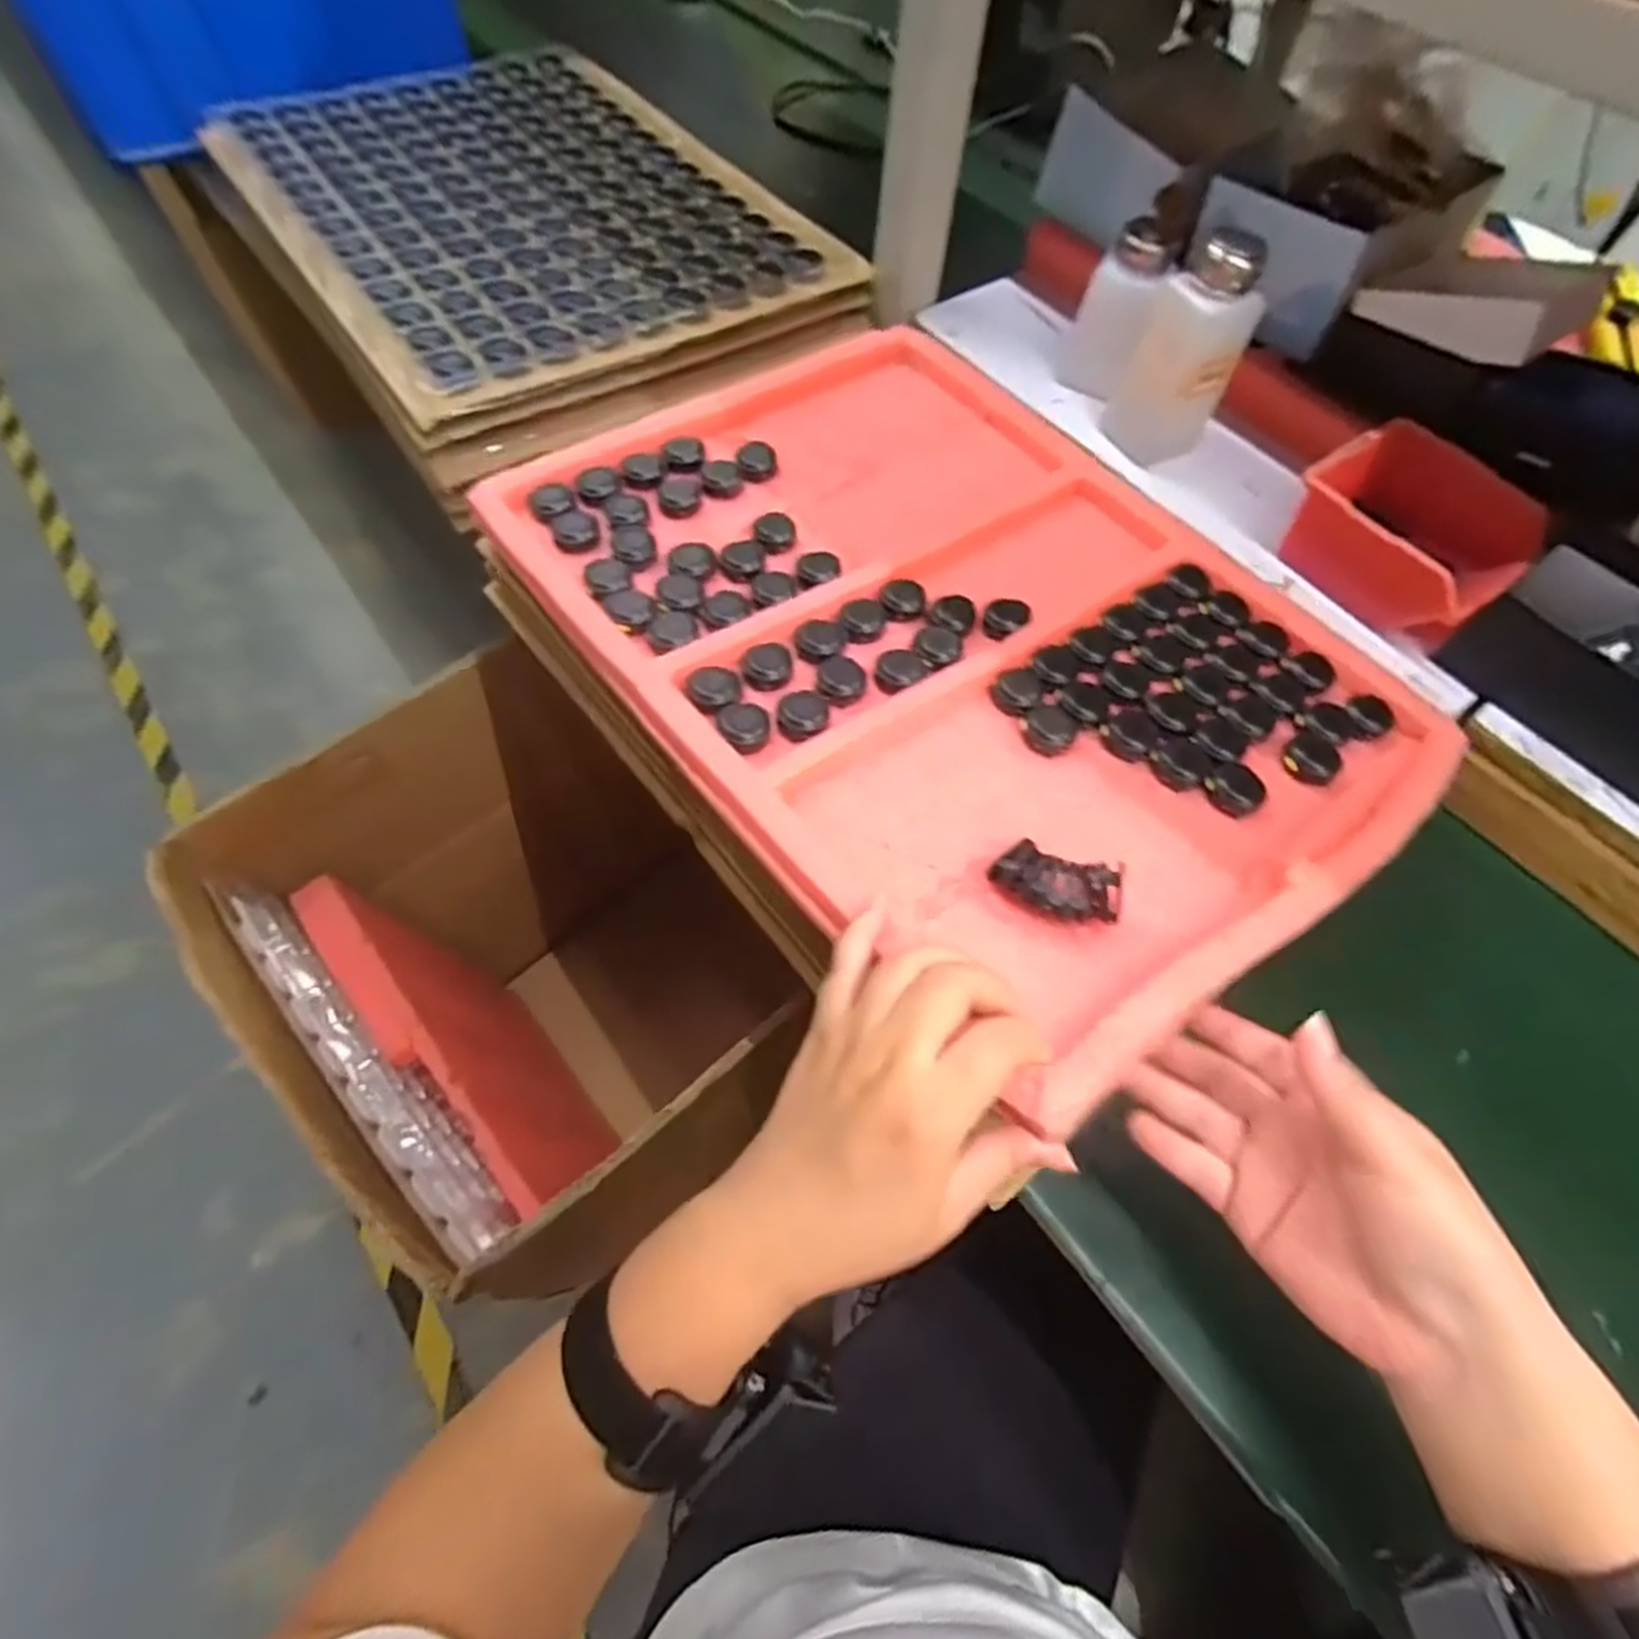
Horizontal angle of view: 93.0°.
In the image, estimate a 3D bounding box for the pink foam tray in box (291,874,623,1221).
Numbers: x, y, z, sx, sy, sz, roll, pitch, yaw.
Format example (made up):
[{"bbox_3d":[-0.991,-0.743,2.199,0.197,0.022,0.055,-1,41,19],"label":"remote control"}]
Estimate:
[{"bbox_3d":[-0.342,0.232,0.839,0.043,0.481,0.312,-42,81,-12],"label":"pink foam tray in box"}]

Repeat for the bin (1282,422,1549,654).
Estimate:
[{"bbox_3d":[0.380,-0.182,0.504,0.107,0.063,0.127,-32,64,-20],"label":"bin"}]

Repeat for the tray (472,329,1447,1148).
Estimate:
[{"bbox_3d":[0.082,-0.131,0.470,0.387,0.043,0.501,-33,64,-21],"label":"tray"}]

